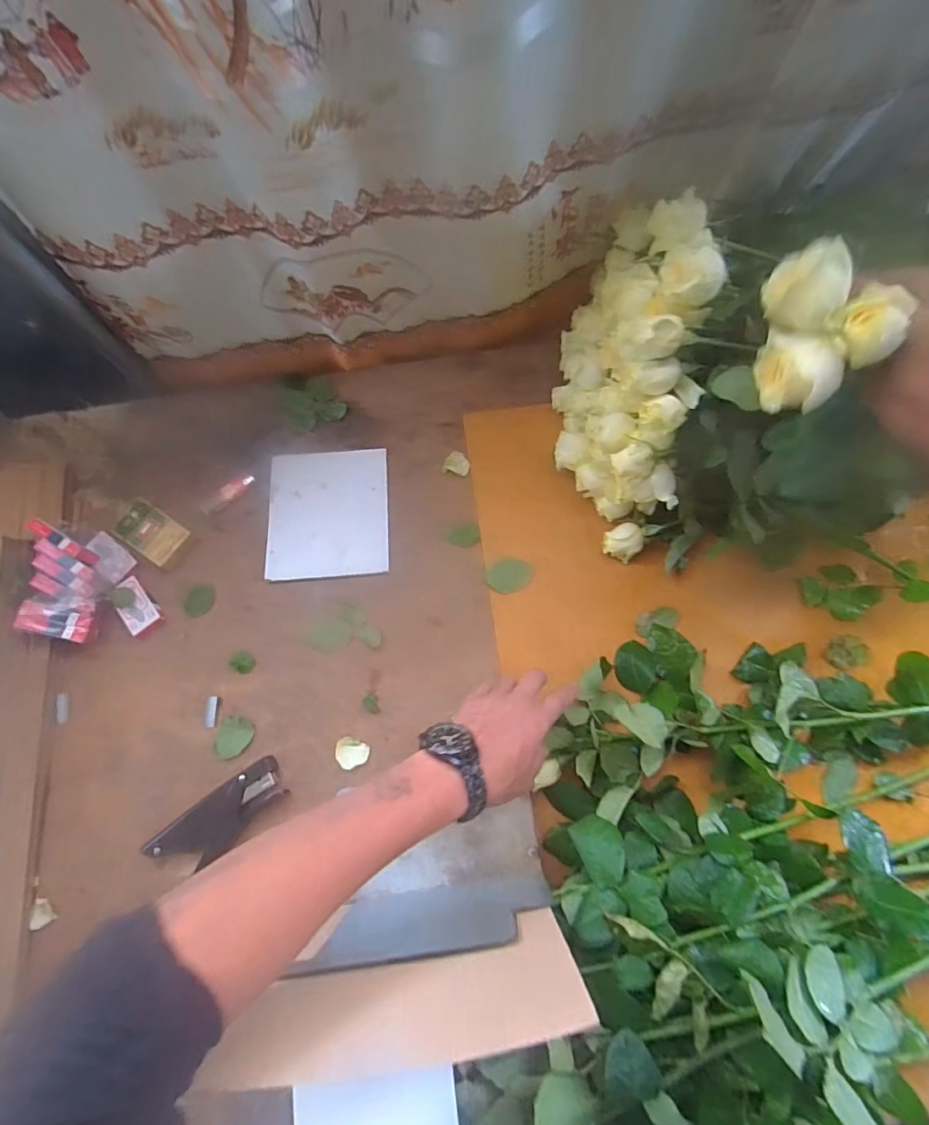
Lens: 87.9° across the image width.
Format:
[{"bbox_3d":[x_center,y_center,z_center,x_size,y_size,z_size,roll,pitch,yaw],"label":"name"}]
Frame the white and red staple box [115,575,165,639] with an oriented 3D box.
[{"bbox_3d":[-0.405,0.056,0.594,0.038,0.021,0.068,-38,77,-8],"label":"white and red staple box"}]

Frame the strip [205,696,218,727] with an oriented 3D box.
[{"bbox_3d":[-0.301,0.177,0.572,0.013,0.004,0.036,0,75,2],"label":"strip"}]

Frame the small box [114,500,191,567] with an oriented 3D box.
[{"bbox_3d":[-0.403,-0.038,0.624,0.081,0.024,0.055,32,78,10],"label":"small box"}]

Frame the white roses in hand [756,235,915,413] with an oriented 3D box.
[{"bbox_3d":[0.244,-0.162,0.331,0.061,0.068,0.087,-16,75,-3],"label":"white roses in hand"}]

